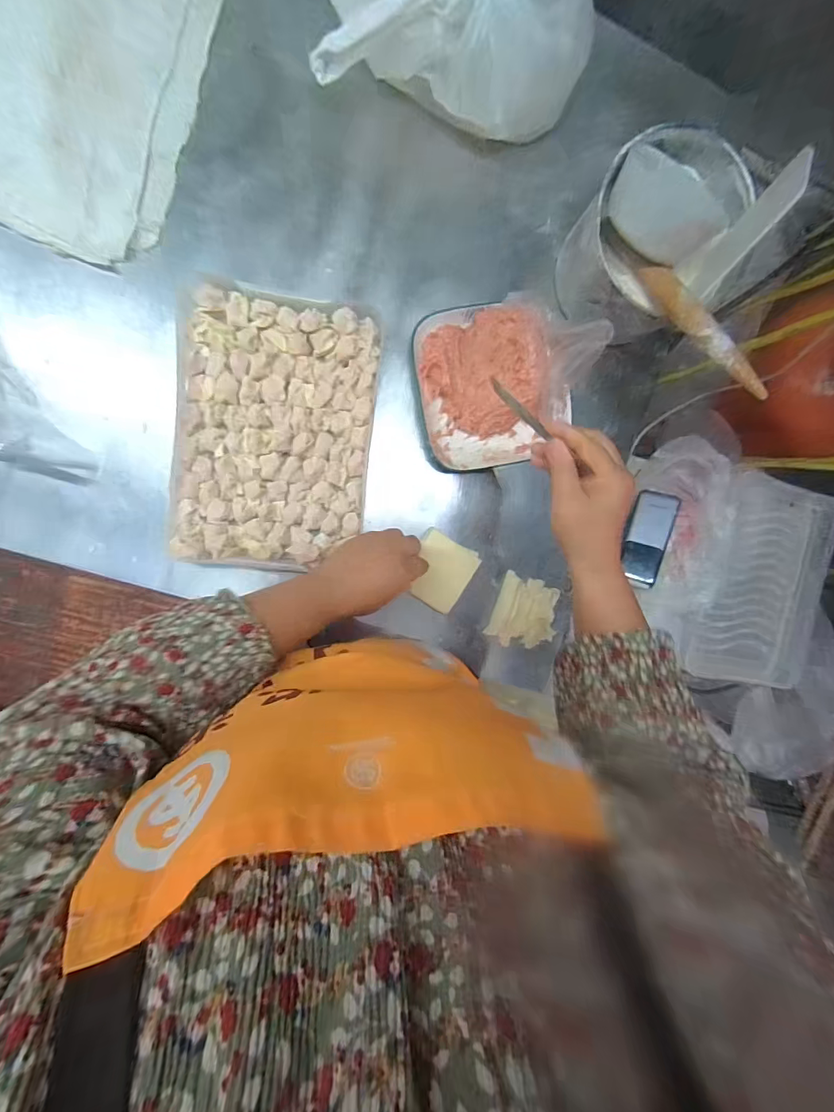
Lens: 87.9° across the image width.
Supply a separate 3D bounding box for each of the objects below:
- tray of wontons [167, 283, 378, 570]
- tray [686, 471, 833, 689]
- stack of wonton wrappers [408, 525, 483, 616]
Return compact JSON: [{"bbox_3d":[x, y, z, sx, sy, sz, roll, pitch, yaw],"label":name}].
[{"bbox_3d":[-0.159,-0.137,0.491,0.211,0.033,0.295,6,96,-7],"label":"tray of wontons"},{"bbox_3d":[0.532,0.041,0.677,0.251,0.055,0.311,11,94,-17],"label":"tray"},{"bbox_3d":[0.031,0.022,0.536,0.081,0.007,0.085,26,88,-24],"label":"stack of wonton wrappers"}]

